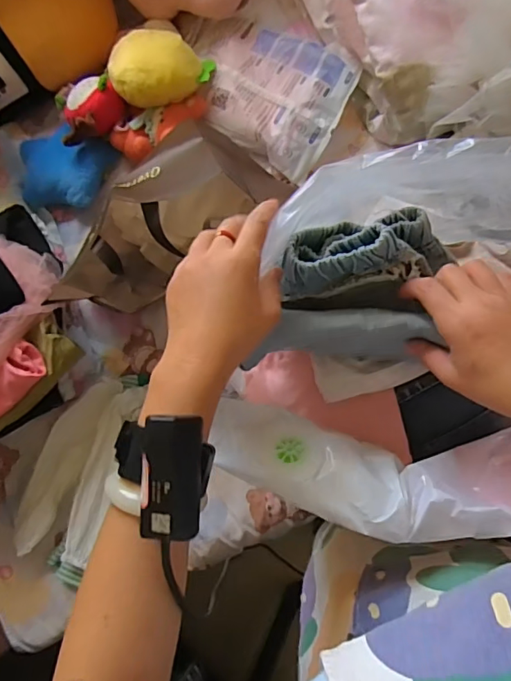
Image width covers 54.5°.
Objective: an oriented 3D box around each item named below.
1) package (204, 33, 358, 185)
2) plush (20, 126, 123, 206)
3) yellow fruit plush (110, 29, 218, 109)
[{"bbox_3d":[0.038,-0.463,0.900,0.271,0.044,0.253,34,89,10],"label":"package"},{"bbox_3d":[-0.371,-0.325,0.942,0.189,0.055,0.154,18,86,9],"label":"plush"},{"bbox_3d":[-0.171,-0.479,0.874,0.175,0.094,0.123,-4,83,7],"label":"yellow fruit plush"}]

